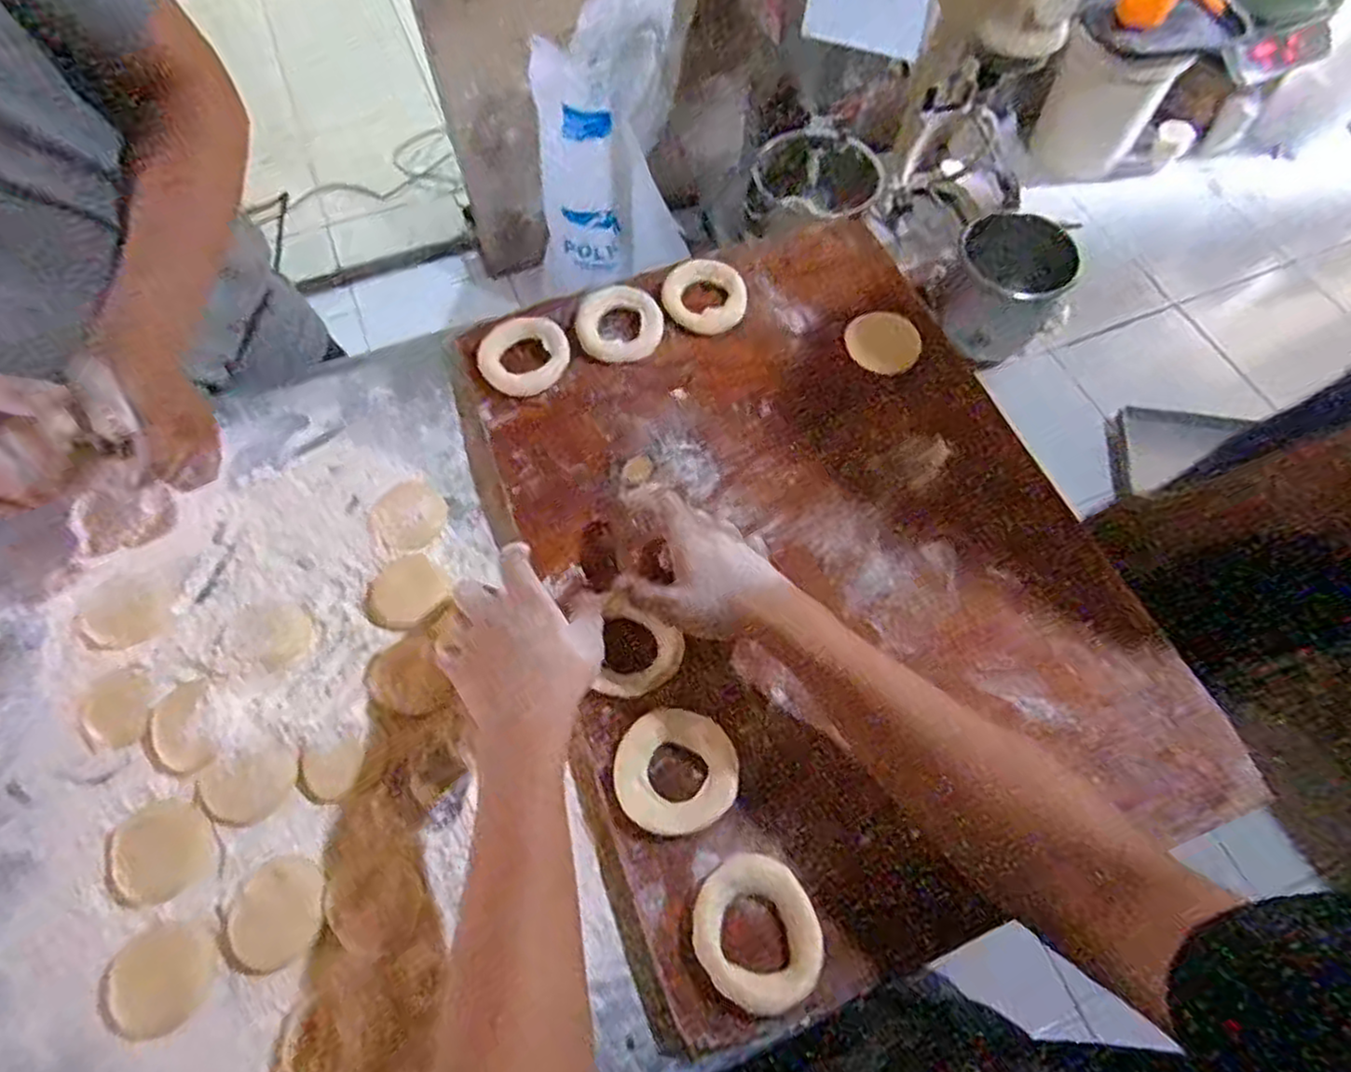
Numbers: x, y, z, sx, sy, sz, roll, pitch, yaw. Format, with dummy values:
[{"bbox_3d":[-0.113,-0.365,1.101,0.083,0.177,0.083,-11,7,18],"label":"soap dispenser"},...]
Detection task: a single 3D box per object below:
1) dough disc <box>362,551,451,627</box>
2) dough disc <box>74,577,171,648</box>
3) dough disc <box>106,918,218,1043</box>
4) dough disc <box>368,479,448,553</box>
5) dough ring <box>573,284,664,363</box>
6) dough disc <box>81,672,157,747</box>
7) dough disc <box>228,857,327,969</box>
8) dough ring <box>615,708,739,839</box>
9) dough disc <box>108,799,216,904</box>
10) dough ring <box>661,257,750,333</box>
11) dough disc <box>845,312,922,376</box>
[{"bbox_3d":[-0.220,0.045,0.593,0.060,0.004,0.063,-2,62,3],"label":"dough disc"},{"bbox_3d":[-0.438,0.063,0.577,0.077,0.007,0.057,19,66,8],"label":"dough disc"},{"bbox_3d":[-0.329,0.283,0.467,0.065,0.004,0.061,0,64,-1],"label":"dough disc"},{"bbox_3d":[-0.227,-0.017,0.619,0.060,0.005,0.065,0,64,-1],"label":"dough disc"},{"bbox_3d":[-0.052,-0.197,0.675,0.080,0.025,0.070,-8,65,-5],"label":"dough ring"},{"bbox_3d":[-0.416,0.127,0.542,0.054,0.004,0.051,0,64,-1],"label":"dough disc"},{"bbox_3d":[-0.265,0.250,0.484,0.061,0.004,0.063,0,64,-1],"label":"dough disc"},{"bbox_3d":[0.000,0.163,0.504,0.085,0.013,0.080,0,64,-1],"label":"dough ring"},{"bbox_3d":[-0.354,0.216,0.503,0.063,0.006,0.063,0,64,-1],"label":"dough disc"},{"bbox_3d":[0.027,-0.225,0.687,0.078,0.025,0.072,0,64,-1],"label":"dough ring"},{"bbox_3d":[0.192,-0.178,0.671,0.058,0.015,0.069,-17,66,-9],"label":"dough disc"}]

